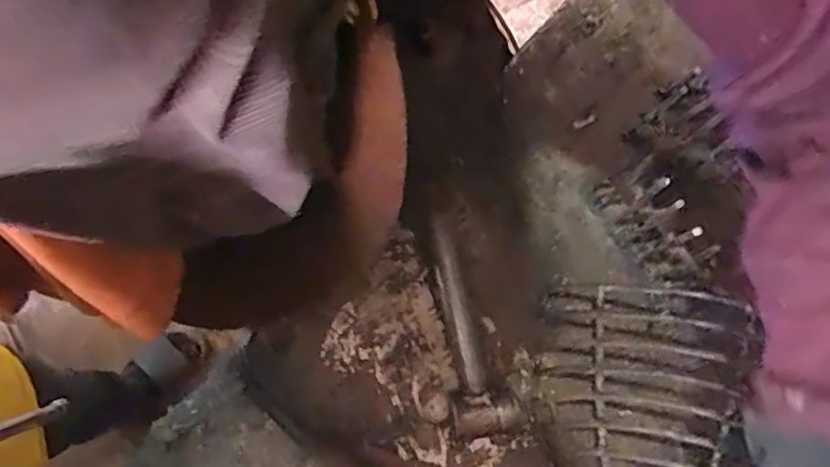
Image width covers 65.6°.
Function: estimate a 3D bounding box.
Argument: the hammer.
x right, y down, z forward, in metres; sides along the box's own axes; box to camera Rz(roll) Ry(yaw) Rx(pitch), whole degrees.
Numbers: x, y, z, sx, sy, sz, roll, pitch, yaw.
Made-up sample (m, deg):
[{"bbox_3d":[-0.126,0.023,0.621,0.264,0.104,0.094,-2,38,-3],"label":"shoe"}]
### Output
[{"bbox_3d":[0.033,0.074,0.530,0.047,0.036,0.175,-17,77,-4],"label":"hammer"}]

